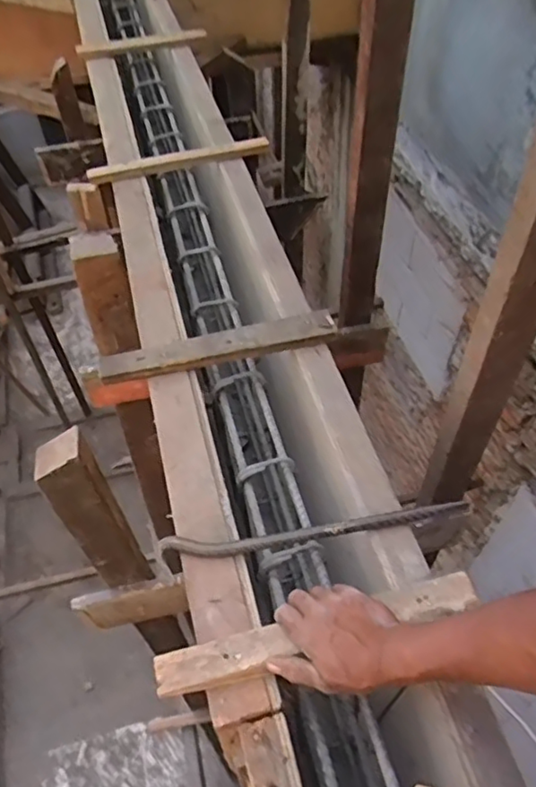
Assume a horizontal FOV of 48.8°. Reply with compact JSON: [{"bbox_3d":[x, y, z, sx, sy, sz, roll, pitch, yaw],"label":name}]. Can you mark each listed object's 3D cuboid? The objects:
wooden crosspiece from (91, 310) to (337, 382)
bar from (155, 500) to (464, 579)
[{"bbox_3d":[-0.074,-0.074,0.891,0.350,0.024,0.060,-12,53,-8],"label":"wooden crosspiece"},{"bbox_3d":[0.054,0.167,0.708,0.371,0.024,0.032,-8,53,-4],"label":"bar"}]

